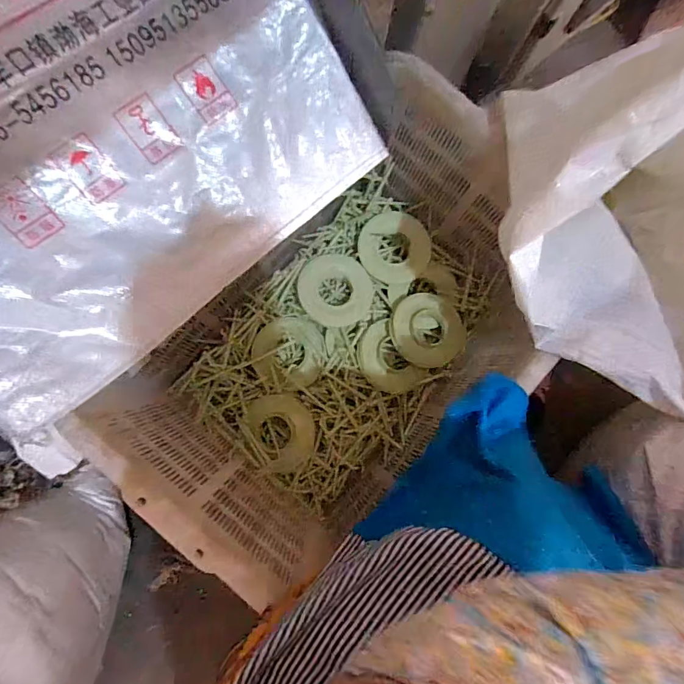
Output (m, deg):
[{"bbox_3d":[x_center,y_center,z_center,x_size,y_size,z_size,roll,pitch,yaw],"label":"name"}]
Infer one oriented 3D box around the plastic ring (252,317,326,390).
[{"bbox_3d":[-0.093,0.017,0.744,0.122,0.010,0.122,1,82,-5],"label":"plastic ring"}]

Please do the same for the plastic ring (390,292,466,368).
[{"bbox_3d":[0.153,-0.021,0.748,0.135,0.028,0.129,1,82,-5],"label":"plastic ring"}]

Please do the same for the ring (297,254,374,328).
[{"bbox_3d":[-0.011,-0.093,0.764,0.132,0.009,0.125,1,82,-5],"label":"ring"}]

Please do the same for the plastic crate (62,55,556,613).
[{"bbox_3d":[0.009,-0.011,0.647,0.366,0.245,0.646,44,81,2],"label":"plastic crate"}]

